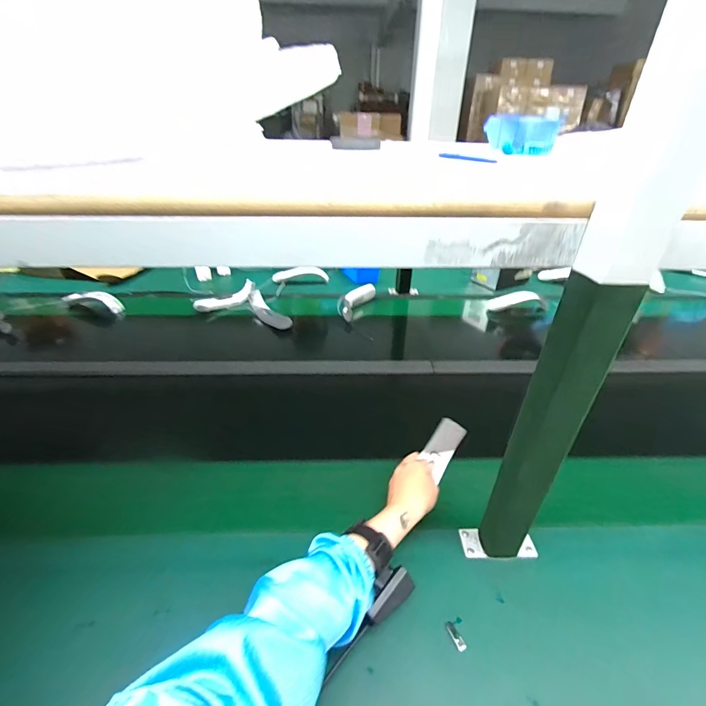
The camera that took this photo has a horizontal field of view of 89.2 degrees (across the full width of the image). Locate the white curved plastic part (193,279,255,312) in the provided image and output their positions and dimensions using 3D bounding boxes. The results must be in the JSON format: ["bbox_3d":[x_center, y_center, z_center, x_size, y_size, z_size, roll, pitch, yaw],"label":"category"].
[{"bbox_3d":[-0.423,-0.185,1.196,0.054,0.059,0.208,29,42,35],"label":"white curved plastic part"}]

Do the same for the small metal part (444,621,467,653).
[{"bbox_3d":[0.118,0.326,0.413,0.010,0.004,0.030,-13,33,-21],"label":"small metal part"}]

